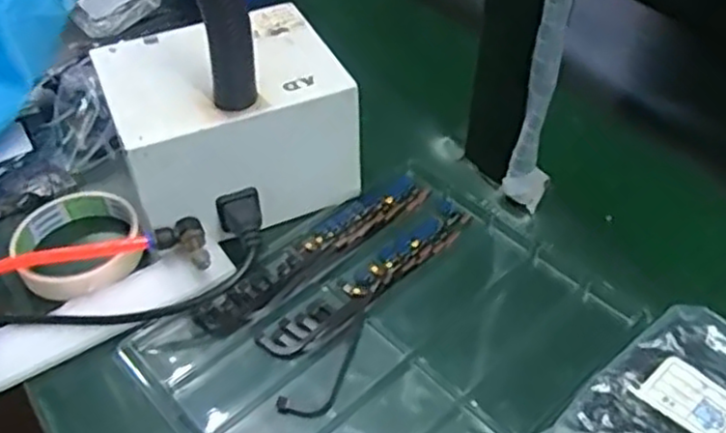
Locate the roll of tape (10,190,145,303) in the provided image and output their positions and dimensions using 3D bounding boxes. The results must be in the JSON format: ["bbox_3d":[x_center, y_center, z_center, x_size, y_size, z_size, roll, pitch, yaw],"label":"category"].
[{"bbox_3d":[-0.201,0.017,0.496,0.082,0.025,0.092,-26,51,-23],"label":"roll of tape"}]

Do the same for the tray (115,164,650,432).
[{"bbox_3d":[0.016,0.077,0.443,0.264,0.015,0.216,-33,54,-28],"label":"tray"}]

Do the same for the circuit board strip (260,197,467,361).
[{"bbox_3d":[0.010,0.040,0.480,0.181,0.005,0.032,-35,55,-29],"label":"circuit board strip"}]

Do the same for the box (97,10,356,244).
[{"bbox_3d":[-0.099,-0.067,0.520,0.155,0.105,0.131,-19,48,-17],"label":"box"}]

